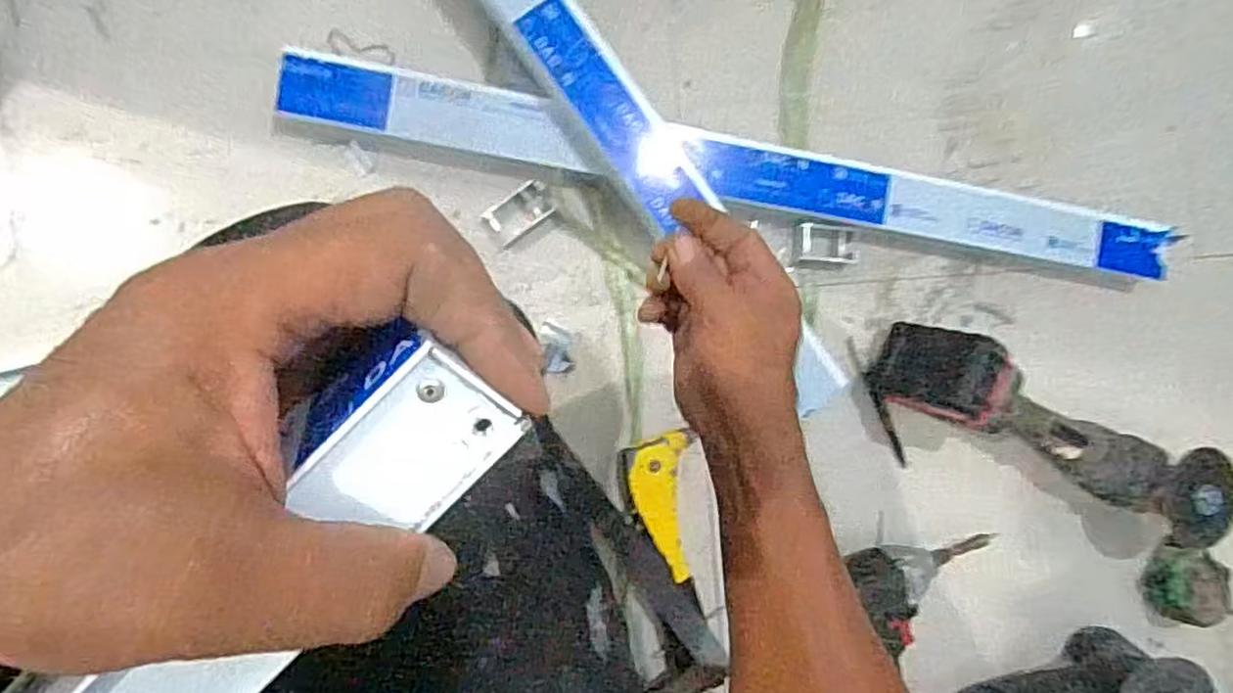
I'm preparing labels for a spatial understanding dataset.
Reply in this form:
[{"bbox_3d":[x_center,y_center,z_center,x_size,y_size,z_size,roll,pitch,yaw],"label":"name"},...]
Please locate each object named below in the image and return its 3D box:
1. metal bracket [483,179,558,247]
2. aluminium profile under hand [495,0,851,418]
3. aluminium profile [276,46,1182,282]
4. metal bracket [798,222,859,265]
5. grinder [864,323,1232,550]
[{"bbox_3d":[-0.090,-0.126,0.659,0.061,0.019,0.036,-37,95,-7],"label":"metal bracket"},{"bbox_3d":[0.019,-0.178,0.623,0.061,0.028,0.575,-39,96,-7],"label":"aluminium profile under hand"},{"bbox_3d":[0.149,-0.164,0.677,0.903,0.061,0.065,9,88,-9],"label":"aluminium profile"},{"bbox_3d":[0.216,-0.103,0.708,0.065,0.019,0.036,3,89,-9],"label":"metal bracket"},{"bbox_3d":[0.448,0.097,0.705,0.393,0.113,0.096,23,86,-8],"label":"grinder"}]

